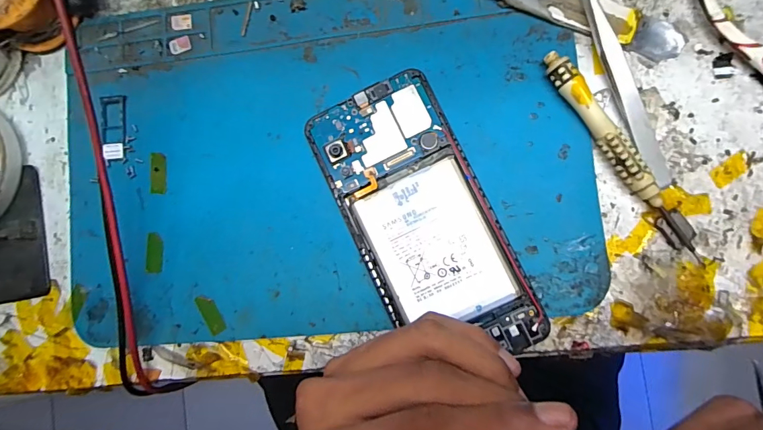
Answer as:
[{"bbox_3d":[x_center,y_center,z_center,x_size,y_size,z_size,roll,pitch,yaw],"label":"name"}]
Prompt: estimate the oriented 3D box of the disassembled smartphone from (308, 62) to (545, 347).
[{"bbox_3d":[0.021,0.003,0.217,0.070,0.009,0.154,-26,84,4],"label":"disassembled smartphone"}]

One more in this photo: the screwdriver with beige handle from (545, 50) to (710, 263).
[{"bbox_3d":[0.122,-0.030,0.208,0.014,0.013,0.123,-36,84,3],"label":"screwdriver with beige handle"}]

